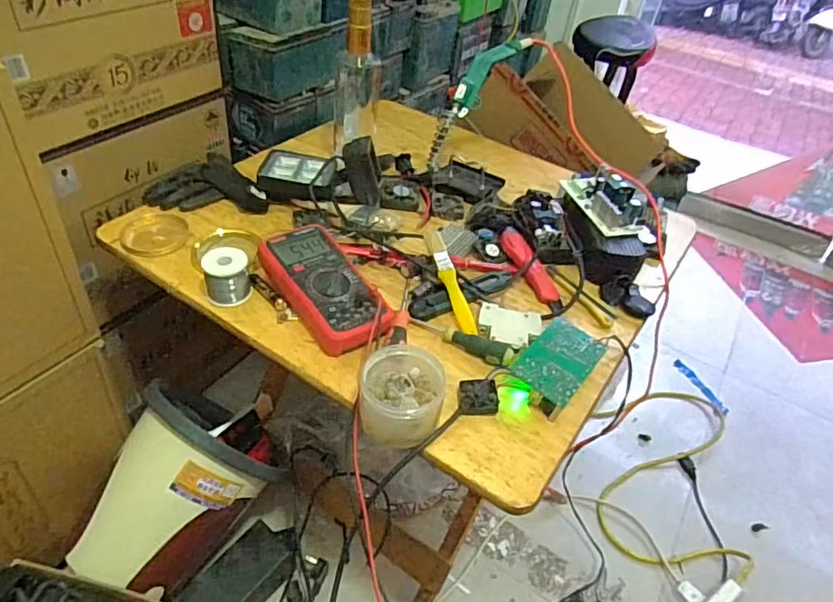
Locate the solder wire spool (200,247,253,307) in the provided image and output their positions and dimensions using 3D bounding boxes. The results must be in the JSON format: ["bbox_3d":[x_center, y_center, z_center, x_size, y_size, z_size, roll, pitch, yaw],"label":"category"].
[{"bbox_3d":[-0.226,-0.031,0.686,0.052,0.057,0.052,-12,45,-19],"label":"solder wire spool"}]

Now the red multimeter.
[{"bbox_3d":[-0.105,-0.012,0.685,0.093,0.049,0.199,-24,50,-29],"label":"red multimeter"}]

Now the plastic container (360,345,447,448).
[{"bbox_3d":[-0.016,0.089,0.578,0.085,0.060,0.102,3,42,-4],"label":"plastic container"}]

